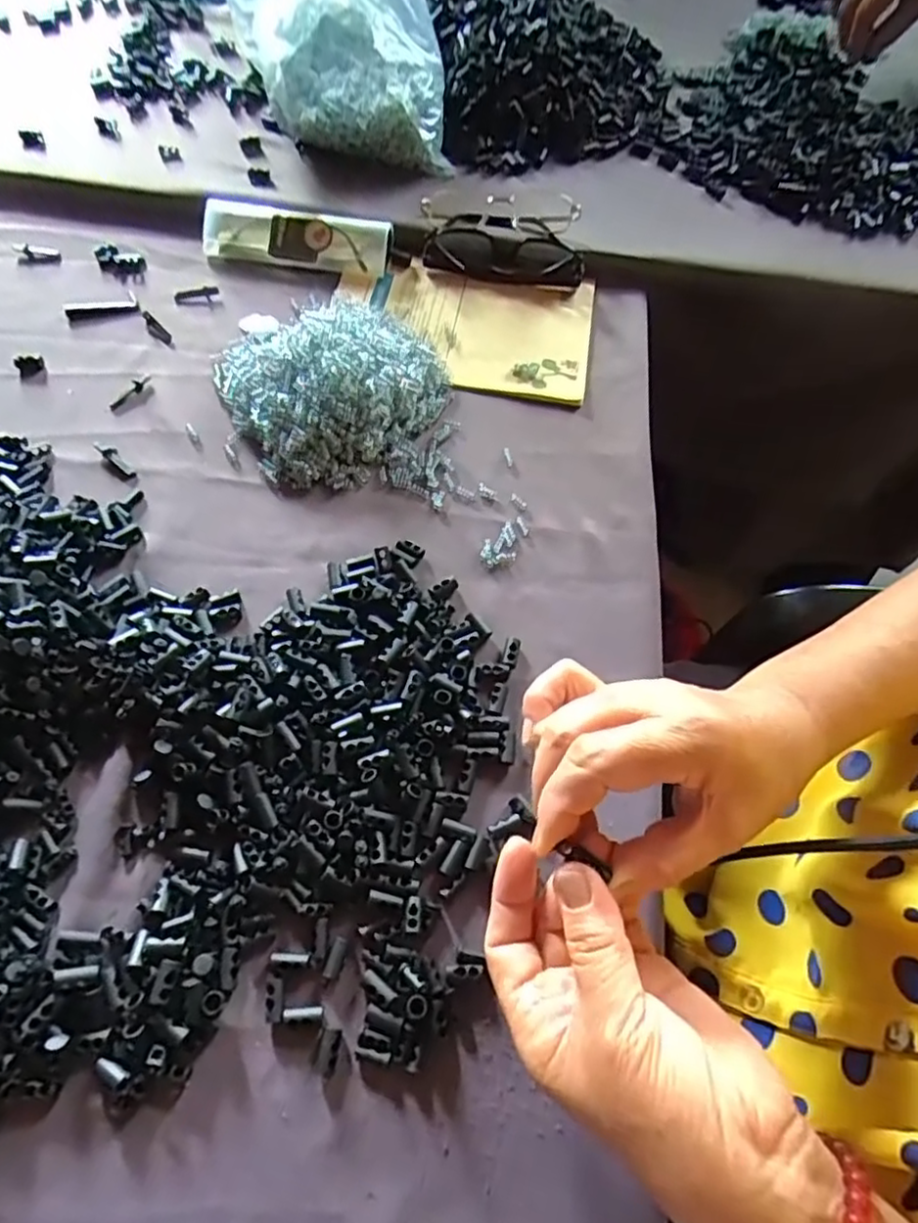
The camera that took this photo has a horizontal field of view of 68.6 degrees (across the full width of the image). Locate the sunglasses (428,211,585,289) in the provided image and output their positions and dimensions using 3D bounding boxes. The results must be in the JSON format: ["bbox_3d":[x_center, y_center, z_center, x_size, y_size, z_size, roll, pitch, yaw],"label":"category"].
[{"bbox_3d":[0.038,-0.298,0.553,0.125,0.029,0.053,6,62,0],"label":"sunglasses"}]

